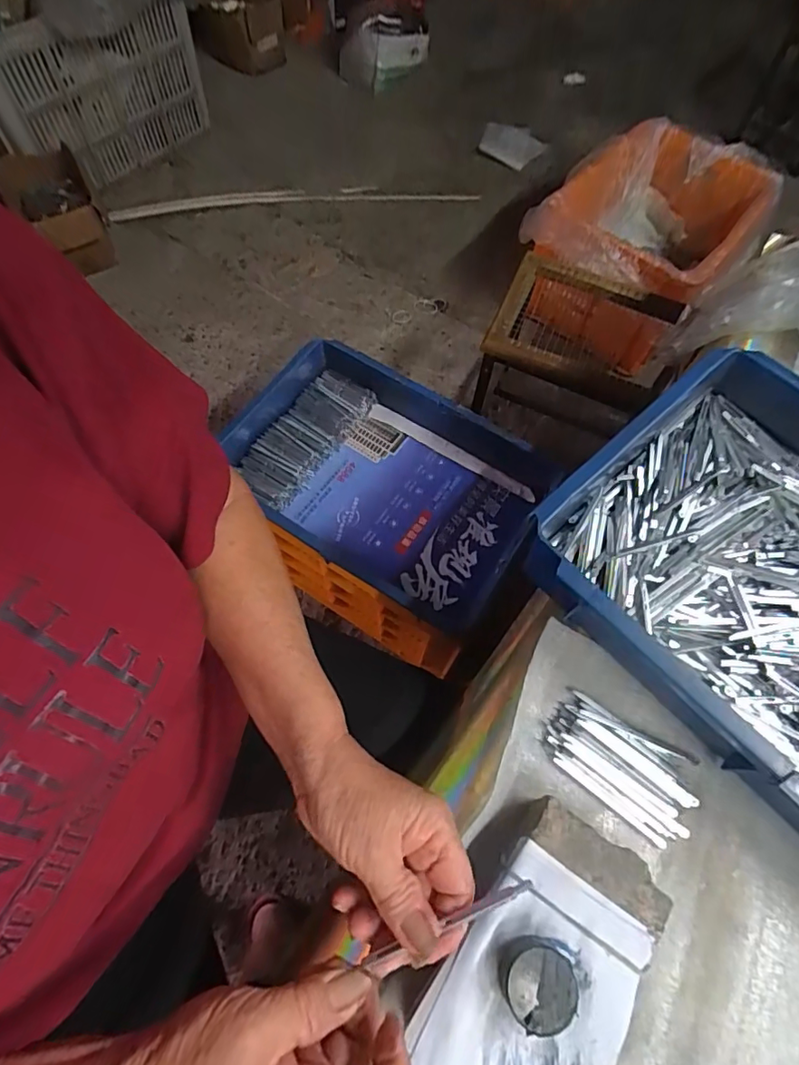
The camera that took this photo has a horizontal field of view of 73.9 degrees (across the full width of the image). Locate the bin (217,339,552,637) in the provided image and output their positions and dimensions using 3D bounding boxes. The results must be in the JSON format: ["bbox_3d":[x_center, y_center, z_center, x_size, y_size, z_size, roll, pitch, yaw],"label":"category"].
[{"bbox_3d":[-0.025,-0.075,0.759,0.425,0.093,0.278,28,67,11],"label":"bin"}]

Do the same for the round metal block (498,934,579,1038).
[{"bbox_3d":[0.076,0.246,0.290,0.037,0.020,0.038,1,65,-2],"label":"round metal block"}]

